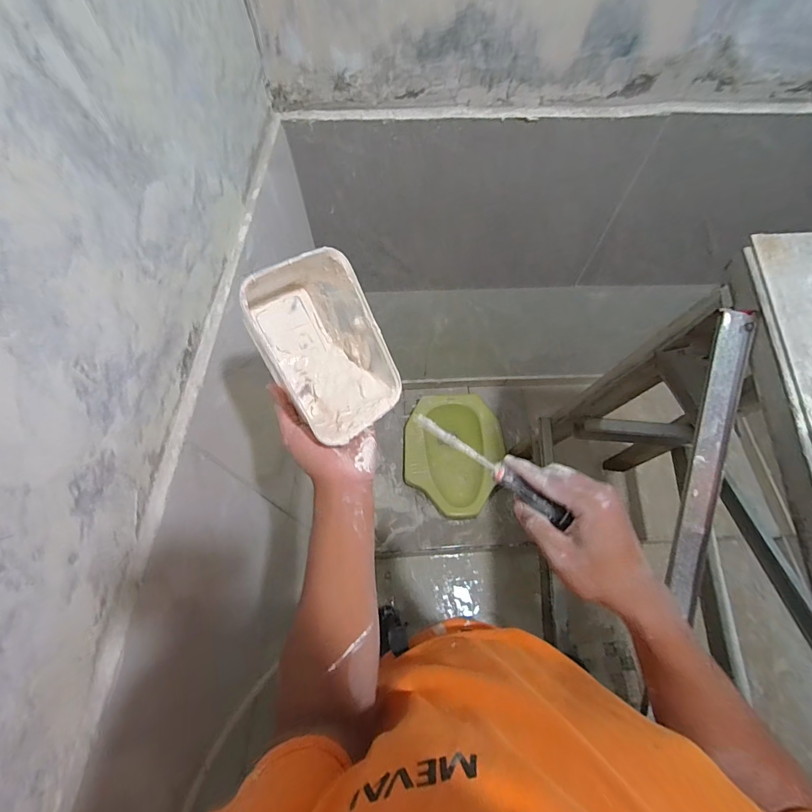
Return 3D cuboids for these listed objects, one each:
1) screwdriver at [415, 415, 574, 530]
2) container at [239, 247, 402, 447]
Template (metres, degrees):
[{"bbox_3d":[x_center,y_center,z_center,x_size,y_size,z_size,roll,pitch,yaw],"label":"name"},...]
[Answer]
[{"bbox_3d":[0.080,0.057,0.391,0.164,0.023,0.017,35,72,1],"label":"screwdriver"},{"bbox_3d":[-0.089,-0.059,0.436,0.120,0.087,0.184,-45,116,-29],"label":"container"}]

